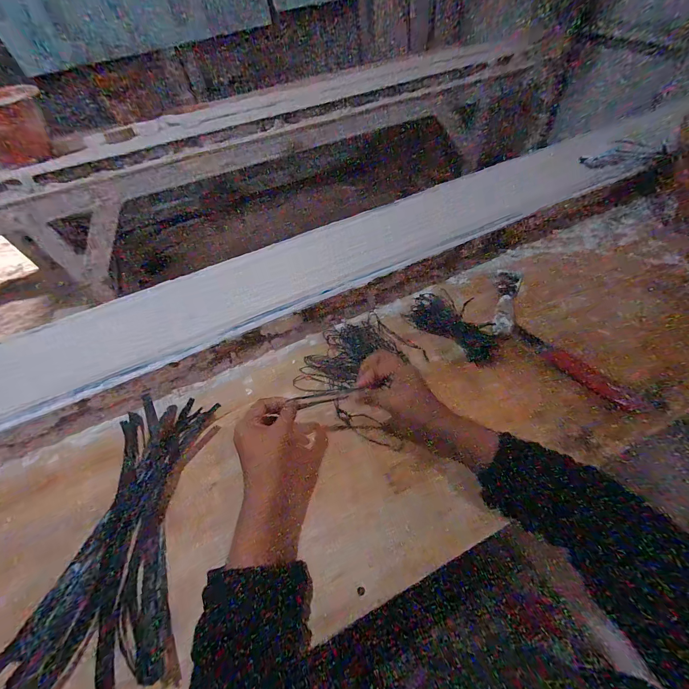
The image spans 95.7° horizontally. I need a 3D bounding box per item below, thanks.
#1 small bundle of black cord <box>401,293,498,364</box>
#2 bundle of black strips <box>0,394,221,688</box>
[{"bbox_3d":[0.181,-0.035,0.520,0.154,0.037,0.073,33,64,28],"label":"small bundle of black cord"},{"bbox_3d":[-0.247,0.213,0.376,0.158,0.028,0.304,-2,53,8],"label":"bundle of black strips"}]

